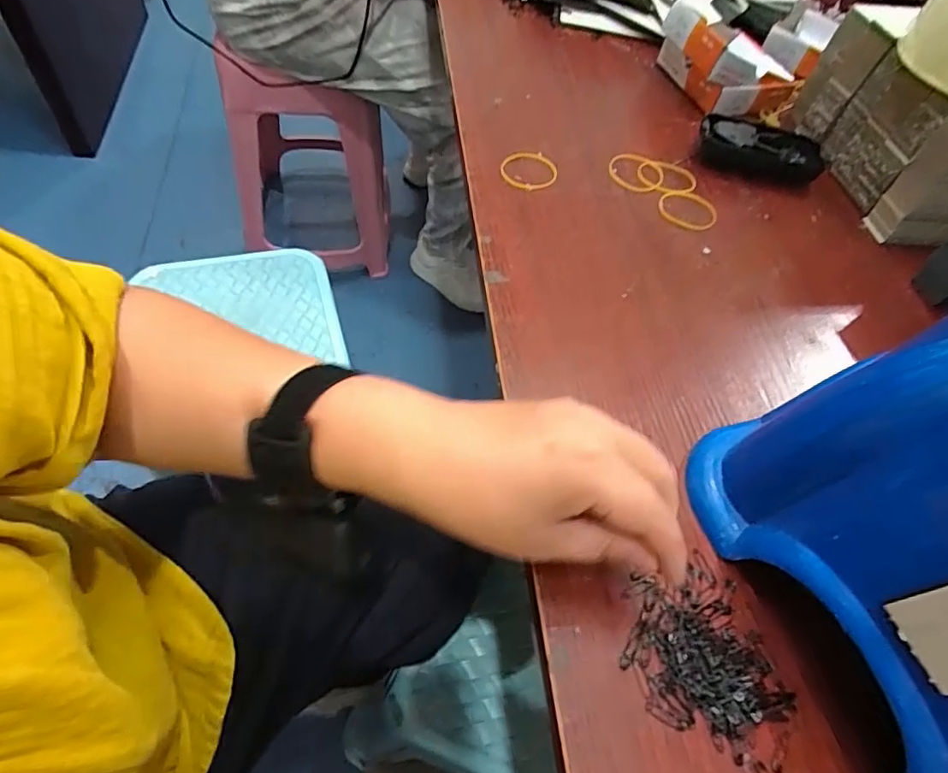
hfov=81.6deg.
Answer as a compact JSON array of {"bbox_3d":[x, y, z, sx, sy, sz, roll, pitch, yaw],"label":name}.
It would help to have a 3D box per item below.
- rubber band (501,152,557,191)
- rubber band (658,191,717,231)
[{"bbox_3d":[0.047,-0.182,0.462,0.048,0.004,0.045,2,56,-3],"label":"rubber band"},{"bbox_3d":[0.180,-0.149,0.464,0.050,0.004,0.049,12,57,-2],"label":"rubber band"}]

